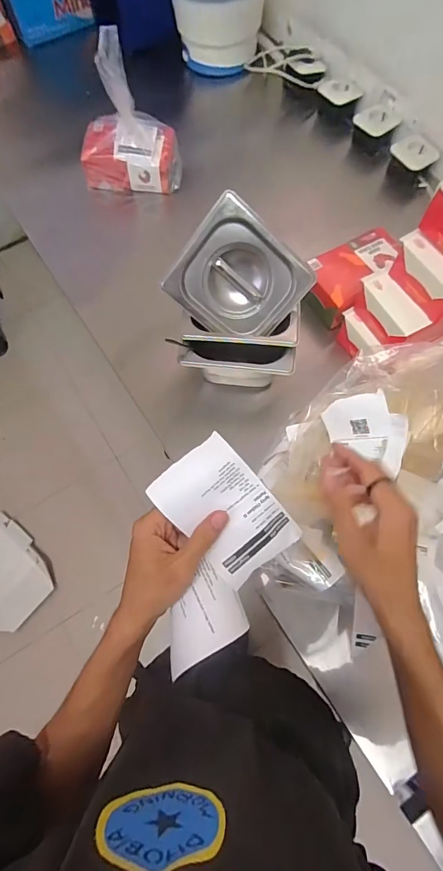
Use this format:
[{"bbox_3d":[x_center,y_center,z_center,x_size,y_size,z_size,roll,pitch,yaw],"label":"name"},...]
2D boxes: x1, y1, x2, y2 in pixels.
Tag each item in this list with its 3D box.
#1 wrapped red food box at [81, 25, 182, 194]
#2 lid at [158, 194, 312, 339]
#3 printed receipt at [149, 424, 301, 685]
[{"bbox_3d":[-0.192,-0.629,0.795,0.193,0.236,0.121,7,69,4],"label":"wrapped red food box"},{"bbox_3d":[0.027,-0.233,0.608,0.178,0.020,0.161,35,113,-19],"label":"lid"},{"bbox_3d":[-0.016,0.093,0.335,0.145,0.047,0.128,-42,73,-14],"label":"printed receipt"}]

